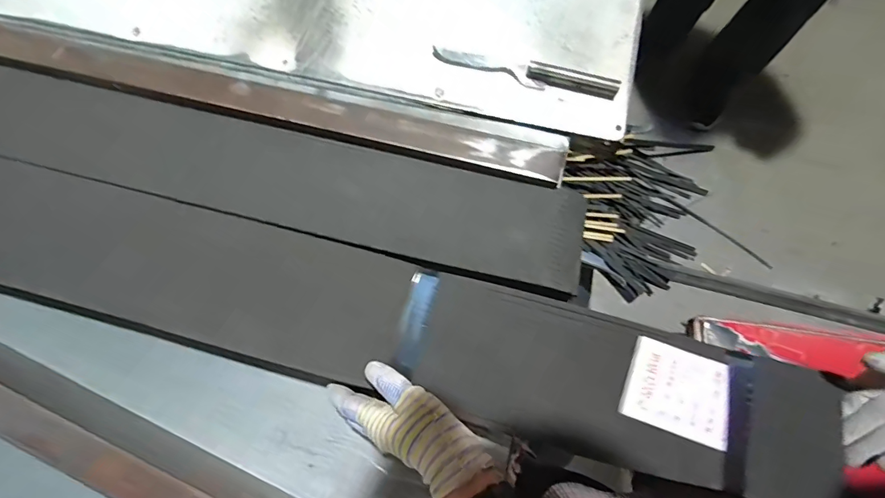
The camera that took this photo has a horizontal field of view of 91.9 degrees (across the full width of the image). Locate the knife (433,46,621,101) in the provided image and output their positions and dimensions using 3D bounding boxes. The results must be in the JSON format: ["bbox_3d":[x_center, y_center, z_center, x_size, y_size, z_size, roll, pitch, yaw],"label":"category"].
[{"bbox_3d":[0.109,-0.239,0.562,0.240,0.015,0.031,15,76,5],"label":"knife"}]

